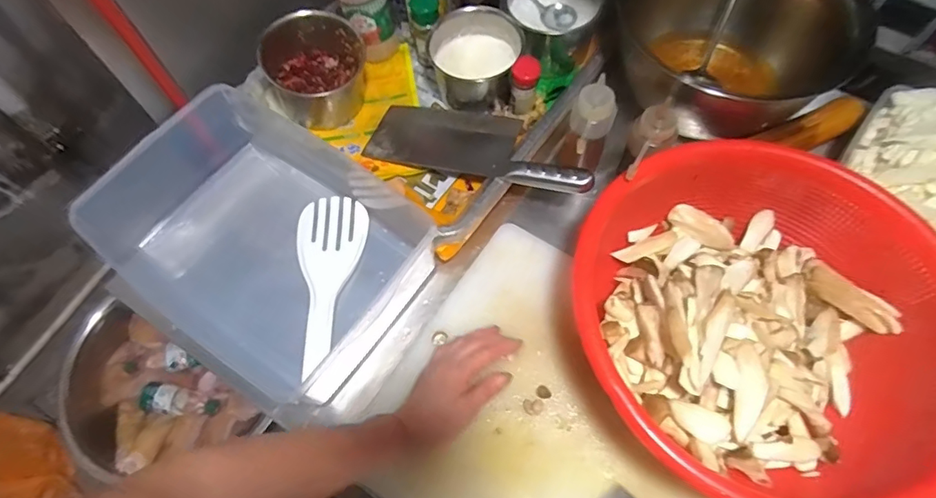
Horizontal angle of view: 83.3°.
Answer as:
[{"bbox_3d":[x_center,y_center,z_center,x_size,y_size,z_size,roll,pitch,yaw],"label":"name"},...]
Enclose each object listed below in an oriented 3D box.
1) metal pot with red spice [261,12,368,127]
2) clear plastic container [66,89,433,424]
[{"bbox_3d":[-0.209,-0.247,0.727,0.138,0.110,0.114,-35,69,-13],"label":"metal pot with red spice"},{"bbox_3d":[-0.256,-0.012,0.660,0.383,0.137,0.303,32,71,16],"label":"clear plastic container"}]

